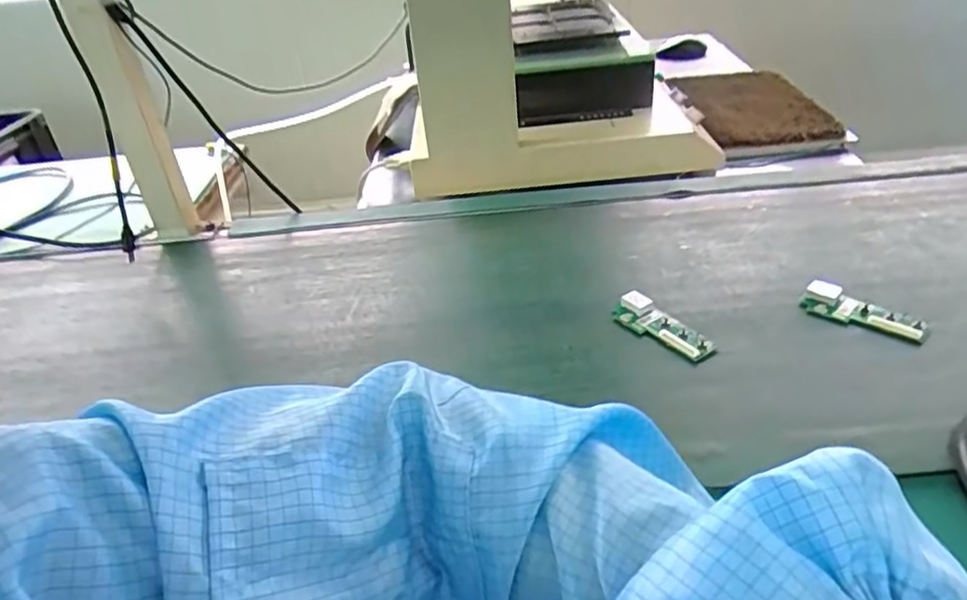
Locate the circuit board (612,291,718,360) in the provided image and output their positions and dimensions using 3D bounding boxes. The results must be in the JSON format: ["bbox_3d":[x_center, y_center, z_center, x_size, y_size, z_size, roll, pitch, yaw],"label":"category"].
[{"bbox_3d":[0.161,0.022,0.589,0.035,0.012,0.099,-27,39,-30],"label":"circuit board"}]

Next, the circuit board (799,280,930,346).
[{"bbox_3d":[0.337,0.010,0.579,0.100,0.012,0.039,26,44,38],"label":"circuit board"}]

